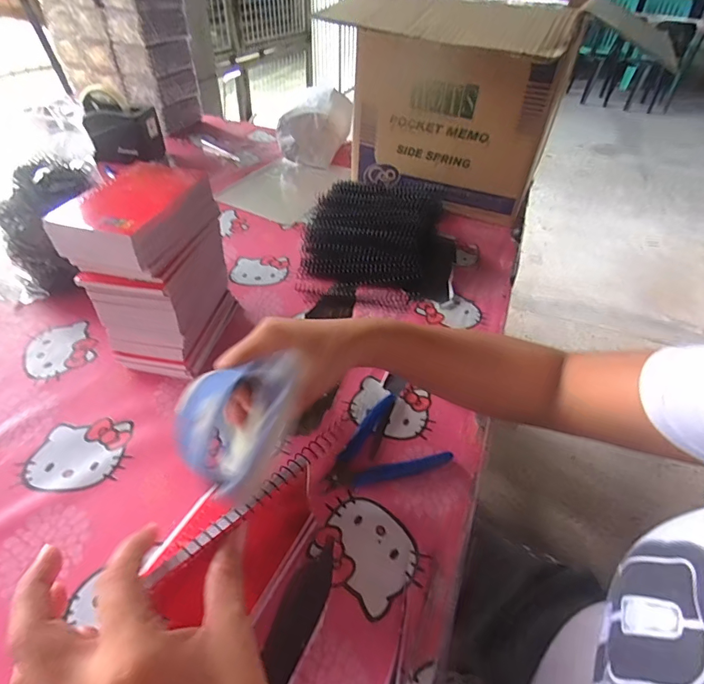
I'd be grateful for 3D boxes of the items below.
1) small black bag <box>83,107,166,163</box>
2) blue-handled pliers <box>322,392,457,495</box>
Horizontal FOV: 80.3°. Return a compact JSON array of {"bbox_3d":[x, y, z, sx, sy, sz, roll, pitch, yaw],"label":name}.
[{"bbox_3d":[-0.449,-0.406,0.827,0.124,0.108,0.082,4,33,2],"label":"small black bag"},{"bbox_3d":[0.024,0.091,0.400,0.118,0.007,0.088,-7,45,-11],"label":"blue-handled pliers"}]

